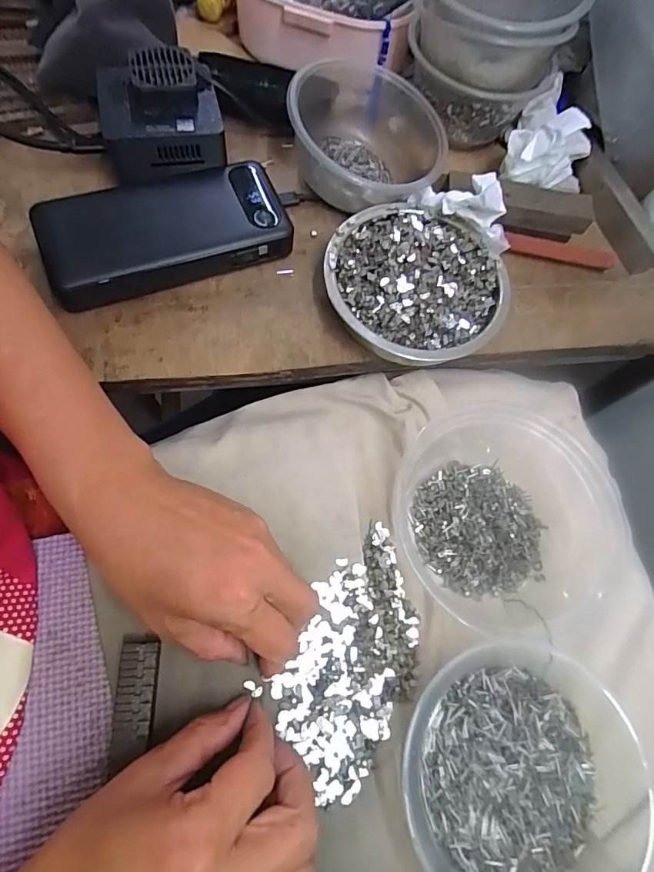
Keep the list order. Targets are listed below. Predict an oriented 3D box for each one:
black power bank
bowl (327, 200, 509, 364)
[{"bbox_3d":[-0.106,-0.138,0.311,0.153,0.029,0.072,-21,73,-15],"label":"black power bank"},{"bbox_3d":[0.060,-0.102,0.317,0.117,0.029,0.120,1,73,-2],"label":"bowl"}]

